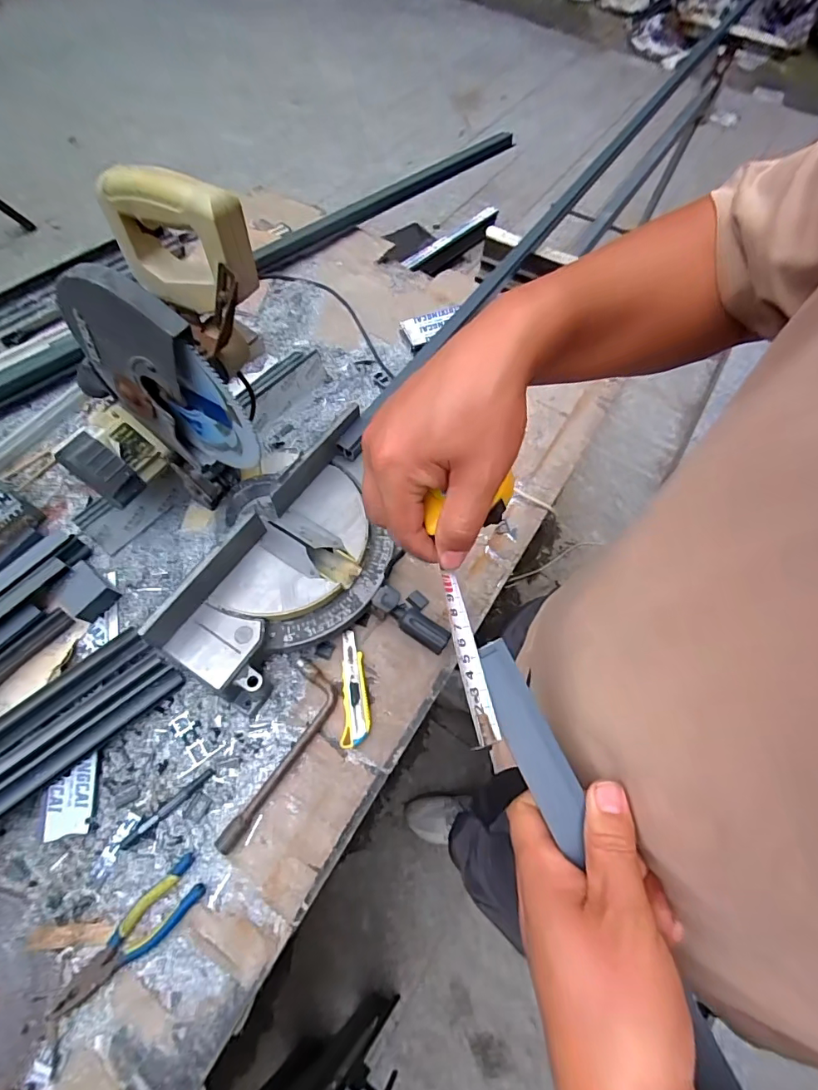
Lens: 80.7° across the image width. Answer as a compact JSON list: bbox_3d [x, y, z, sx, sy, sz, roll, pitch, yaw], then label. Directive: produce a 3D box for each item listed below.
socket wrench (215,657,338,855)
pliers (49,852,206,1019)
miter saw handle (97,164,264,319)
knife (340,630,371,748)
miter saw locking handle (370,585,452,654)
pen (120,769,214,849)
[{"bbox_3d":[-0.177,0.297,0.680,0.072,0.022,0.262,20,64,6],"label":"socket wrench"},{"bbox_3d":[-0.340,0.482,0.587,0.194,0.015,0.056,-41,73,-21],"label":"pliers"},{"bbox_3d":[-0.233,-0.305,0.490,0.185,0.134,0.030,26,64,12],"label":"miter saw handle"},{"bbox_3d":[-0.081,0.211,0.719,0.040,0.023,0.164,-3,64,-6],"label":"knife"},{"bbox_3d":[0.004,0.116,0.750,0.132,0.057,0.050,37,67,14],"label":"miter saw locking handle"},{"bbox_3d":[-0.323,0.354,0.648,0.132,0.008,0.015,-38,72,-20],"label":"pen"}]

